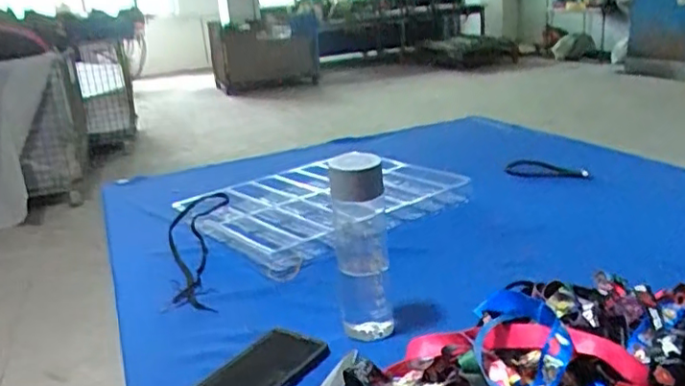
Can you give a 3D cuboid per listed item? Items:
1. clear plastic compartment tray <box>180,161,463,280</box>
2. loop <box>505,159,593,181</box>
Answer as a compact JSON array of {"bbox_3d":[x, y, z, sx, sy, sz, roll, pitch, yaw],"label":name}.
[{"bbox_3d":[-0.042,0.014,1.097,0.435,0.054,0.368,-20,24,-36],"label":"clear plastic compartment tray"},{"bbox_3d":[0.402,-0.043,1.187,0.168,0.018,0.067,8,23,40],"label":"loop"}]

